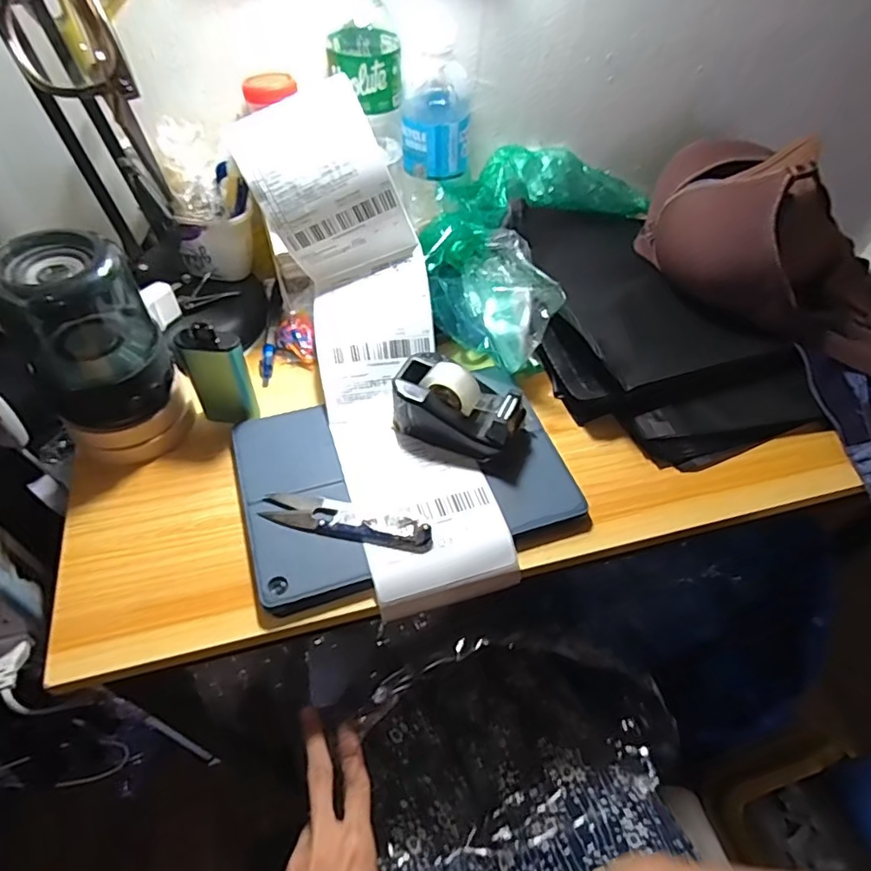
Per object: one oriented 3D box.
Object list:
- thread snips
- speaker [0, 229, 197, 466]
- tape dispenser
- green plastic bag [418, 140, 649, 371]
[{"bbox_3d":[-0.062,0.059,0.396,0.120,0.011,0.028,10,52,4],"label":"thread snips"},{"bbox_3d":[-0.235,-0.053,0.400,0.083,0.157,0.083,40,59,23],"label":"speaker"},{"bbox_3d":[0.018,-0.028,0.440,0.099,0.053,0.065,15,53,7],"label":"tape dispenser"},{"bbox_3d":[0.089,-0.201,0.548,0.149,0.081,0.289,26,55,15],"label":"green plastic bag"}]

